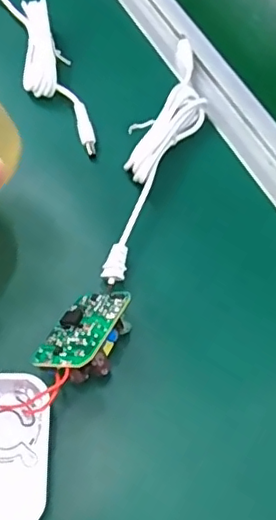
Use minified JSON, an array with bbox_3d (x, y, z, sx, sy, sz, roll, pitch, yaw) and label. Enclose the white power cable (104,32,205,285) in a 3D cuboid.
[{"bbox_3d":[0.012,-0.075,0.391,0.039,0.023,0.198,21,69,9],"label":"white power cable"}]

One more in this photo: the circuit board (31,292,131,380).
[{"bbox_3d":[-0.026,0.044,0.323,0.035,0.023,0.058,3,38,34],"label":"circuit board"}]

